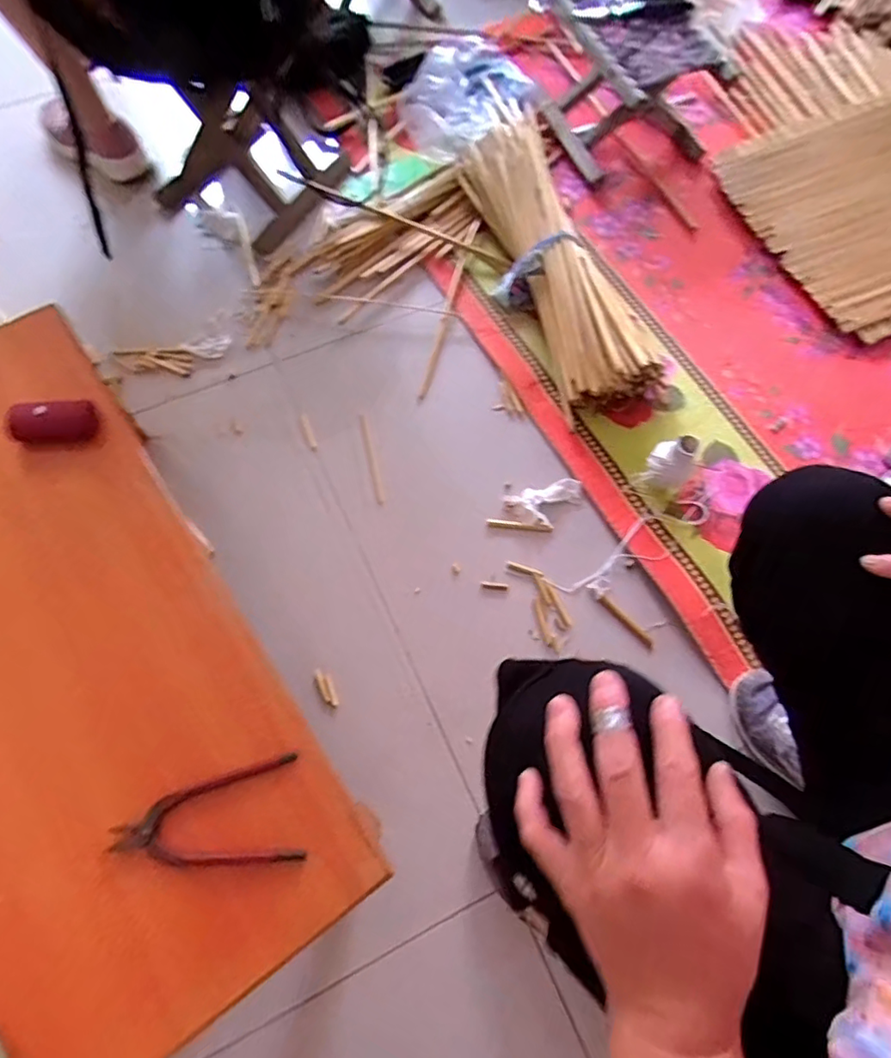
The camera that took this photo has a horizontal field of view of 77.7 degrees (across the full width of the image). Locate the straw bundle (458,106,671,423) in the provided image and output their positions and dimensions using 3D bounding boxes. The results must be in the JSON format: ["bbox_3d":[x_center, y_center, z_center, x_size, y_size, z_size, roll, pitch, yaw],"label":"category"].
[{"bbox_3d":[0.161,-0.447,0.894,0.171,0.110,0.554,-23,73,-9],"label":"straw bundle"}]

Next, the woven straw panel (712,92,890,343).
[{"bbox_3d":[0.870,-0.609,1.023,0.623,0.059,0.469,-26,73,-10],"label":"woven straw panel"}]

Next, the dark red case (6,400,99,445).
[{"bbox_3d":[-0.400,-0.109,0.566,0.077,0.030,0.036,-9,70,-5],"label":"dark red case"}]

